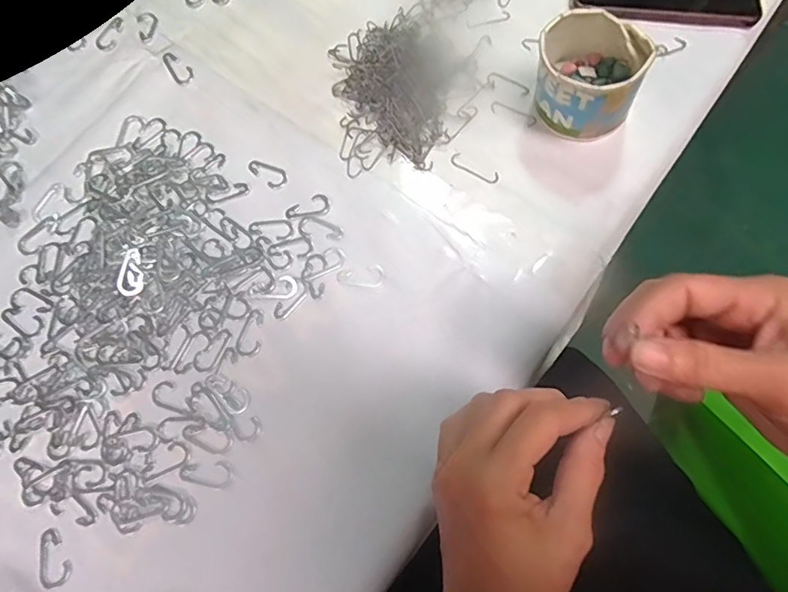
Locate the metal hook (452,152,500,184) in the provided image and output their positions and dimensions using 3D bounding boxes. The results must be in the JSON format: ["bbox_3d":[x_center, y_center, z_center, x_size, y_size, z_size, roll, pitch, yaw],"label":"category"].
[{"bbox_3d":[0.068,-0.107,0.420,0.043,0.004,0.013,32,75,11],"label":"metal hook"}]

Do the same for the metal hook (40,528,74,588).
[{"bbox_3d":[-0.227,0.175,0.333,0.018,0.004,0.035,-31,74,-9],"label":"metal hook"}]

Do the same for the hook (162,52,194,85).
[{"bbox_3d":[-0.196,-0.208,0.455,0.019,0.006,0.035,-32,74,-9],"label":"hook"}]

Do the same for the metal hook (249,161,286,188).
[{"bbox_3d":[-0.107,-0.105,0.424,0.035,0.004,0.019,37,76,12],"label":"metal hook"}]

